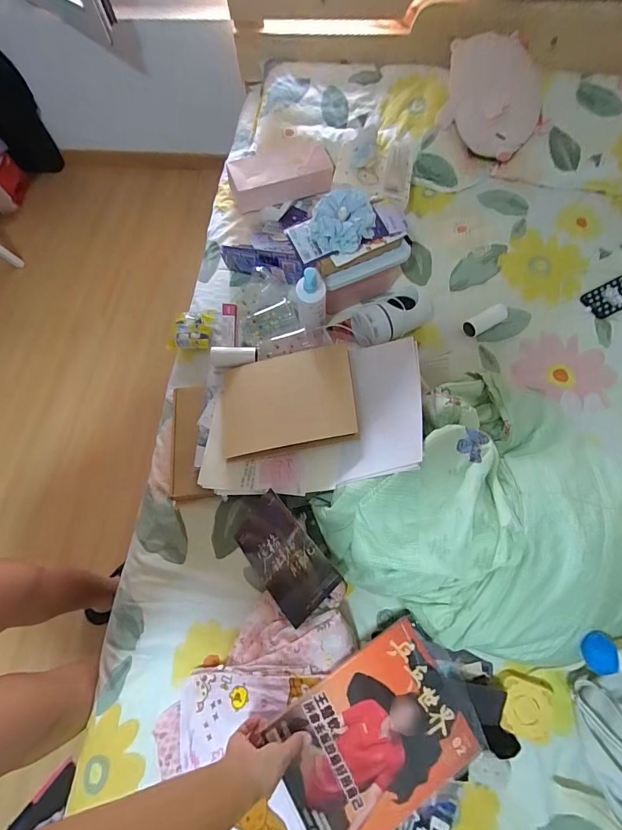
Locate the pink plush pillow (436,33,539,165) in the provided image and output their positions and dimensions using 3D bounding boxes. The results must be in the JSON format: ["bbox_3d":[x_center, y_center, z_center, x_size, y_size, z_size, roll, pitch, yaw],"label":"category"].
[{"bbox_3d":[0.483,-0.859,1.010,0.254,0.153,0.259,14,69,8],"label":"pink plush pillow"}]

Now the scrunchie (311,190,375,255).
[{"bbox_3d":[0.067,-0.418,0.810,0.129,0.063,0.123,-37,71,-12],"label":"scrunchie"}]

